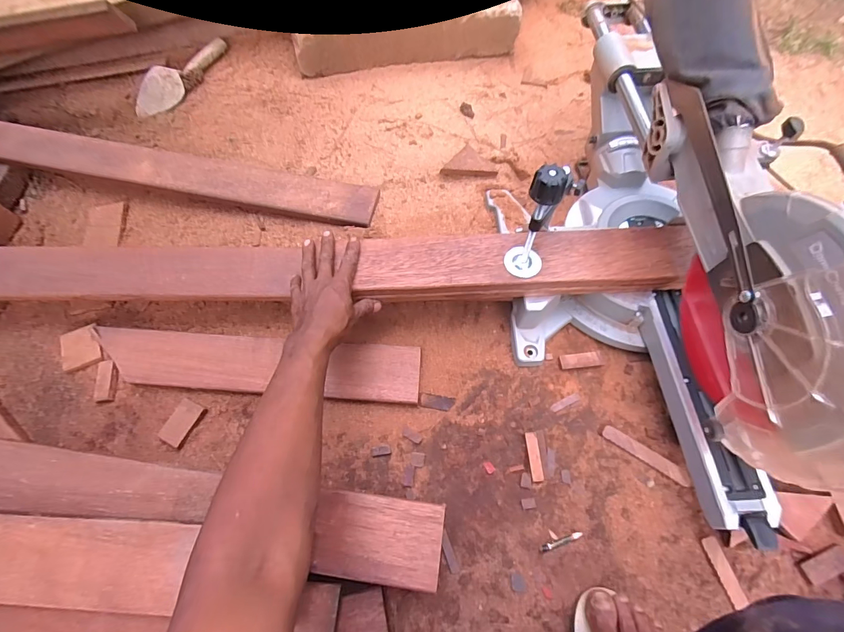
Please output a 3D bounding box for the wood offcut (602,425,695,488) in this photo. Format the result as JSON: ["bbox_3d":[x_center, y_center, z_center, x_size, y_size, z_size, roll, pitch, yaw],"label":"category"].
[{"bbox_3d":[0.317,0.195,0.549,0.125,0.009,0.020,32,68,15],"label":"wood offcut"}]

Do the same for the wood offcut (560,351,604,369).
[{"bbox_3d":[0.248,0.069,0.606,0.066,0.016,0.023,-4,64,-2],"label":"wood offcut"}]

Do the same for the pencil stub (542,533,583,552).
[{"bbox_3d":[0.186,0.298,0.514,0.057,0.004,0.008,-15,64,-6],"label":"pencil stub"}]

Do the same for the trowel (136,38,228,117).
[{"bbox_3d":[-0.560,-0.568,0.916,0.070,0.048,0.270,28,67,13],"label":"trowel"}]

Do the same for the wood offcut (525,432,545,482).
[{"bbox_3d":[0.162,0.201,0.558,0.018,0.012,0.066,-4,64,-2],"label":"wood offcut"}]

